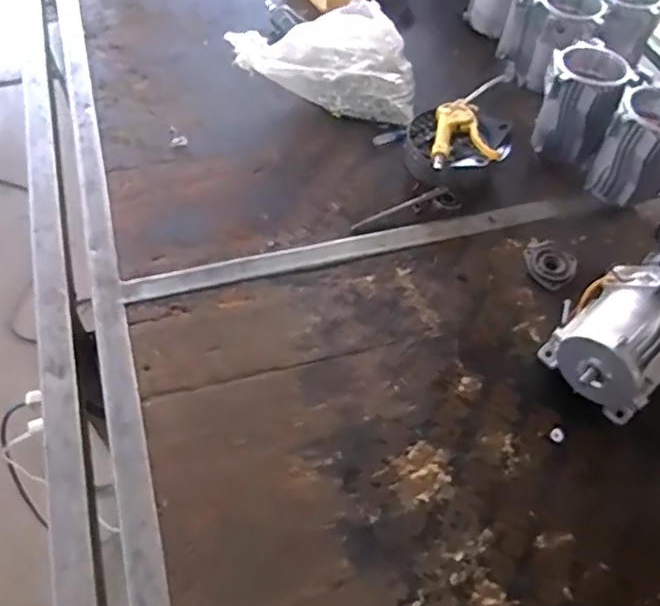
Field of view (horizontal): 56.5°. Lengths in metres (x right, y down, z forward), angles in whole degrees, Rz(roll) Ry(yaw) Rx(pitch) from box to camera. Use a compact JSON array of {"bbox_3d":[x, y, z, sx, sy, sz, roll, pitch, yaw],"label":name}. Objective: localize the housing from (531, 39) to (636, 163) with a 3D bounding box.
[{"bbox_3d":[0.363,-0.288,0.894,0.114,0.127,0.106,35,61,18],"label":"housing"}]

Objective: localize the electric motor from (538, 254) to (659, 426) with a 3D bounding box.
[{"bbox_3d":[0.325,0.039,0.685,0.120,0.115,0.153,39,62,21],"label":"electric motor"}]

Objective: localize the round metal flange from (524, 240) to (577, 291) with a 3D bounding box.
[{"bbox_3d":[0.290,-0.051,0.806,0.064,0.008,0.069,2,56,-3],"label":"round metal flange"}]

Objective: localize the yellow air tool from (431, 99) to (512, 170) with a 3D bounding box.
[{"bbox_3d":[0.200,-0.233,0.869,0.104,0.020,0.136,10,56,3],"label":"yellow air tool"}]

